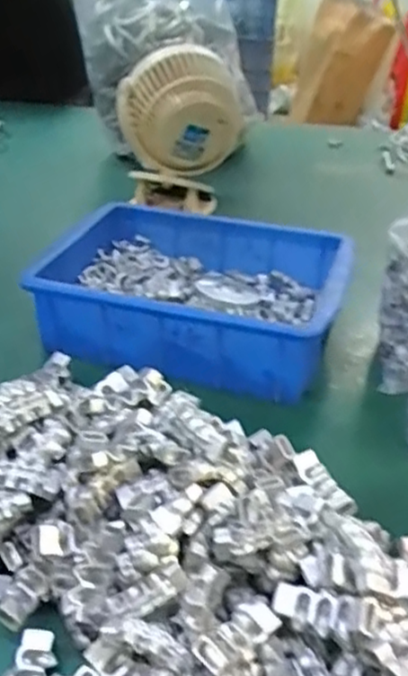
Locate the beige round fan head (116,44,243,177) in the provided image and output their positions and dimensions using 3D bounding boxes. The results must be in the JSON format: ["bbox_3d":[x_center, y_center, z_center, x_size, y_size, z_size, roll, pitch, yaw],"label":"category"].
[{"bbox_3d":[-0.028,-0.263,0.784,0.136,0.124,0.092,-1,33,-3],"label":"beige round fan head"}]

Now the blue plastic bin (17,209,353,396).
[{"bbox_3d":[-0.006,-0.041,0.584,0.237,0.065,0.176,10,34,14],"label":"blue plastic bin"}]

